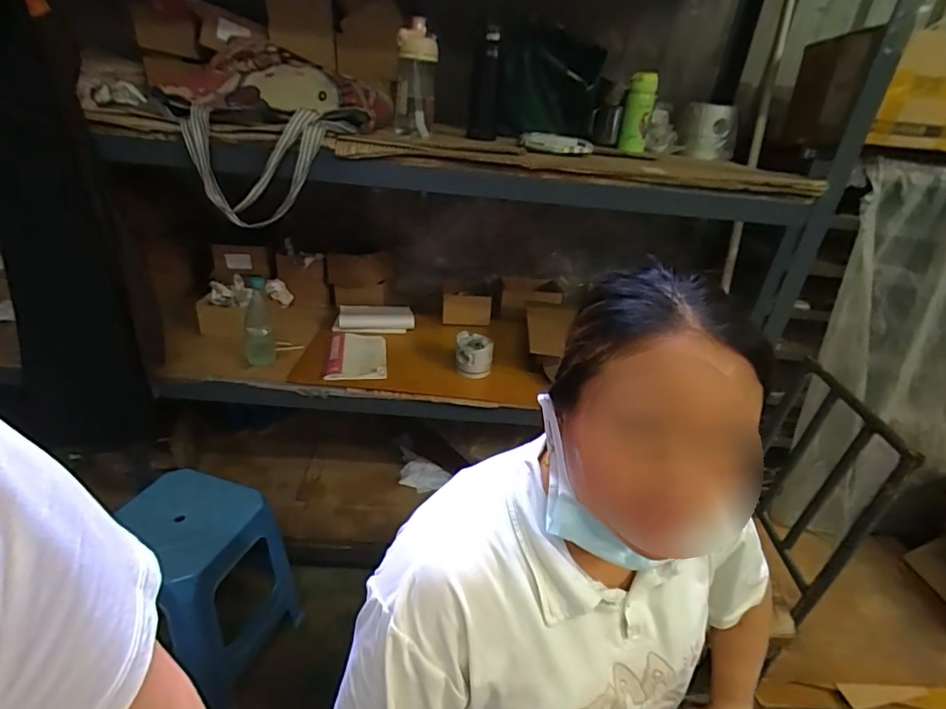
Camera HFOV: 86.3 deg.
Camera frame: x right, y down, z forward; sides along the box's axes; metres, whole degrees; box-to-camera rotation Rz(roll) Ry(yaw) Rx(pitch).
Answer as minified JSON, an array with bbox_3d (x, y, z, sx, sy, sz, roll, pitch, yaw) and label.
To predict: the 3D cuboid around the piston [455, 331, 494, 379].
[{"bbox_3d":[0.001,0.005,1.257,0.091,0.094,0.085,7,28,0],"label":"piston"}]

